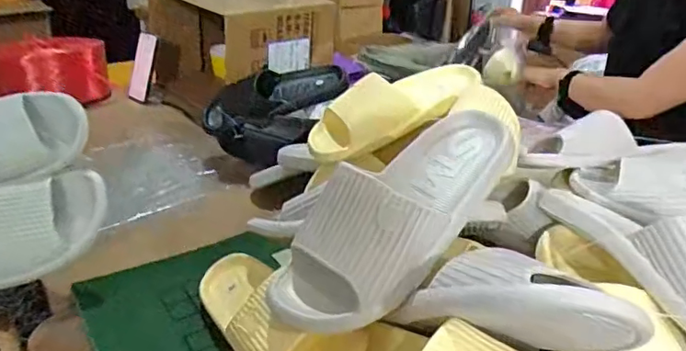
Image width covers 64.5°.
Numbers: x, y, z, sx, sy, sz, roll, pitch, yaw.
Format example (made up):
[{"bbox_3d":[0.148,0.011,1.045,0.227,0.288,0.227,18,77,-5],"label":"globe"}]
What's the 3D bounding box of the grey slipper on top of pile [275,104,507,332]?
[{"bbox_3d":[0.049,0.027,0.513,0.284,0.086,0.108,-41,41,-17],"label":"grey slipper on top of pile"}]

